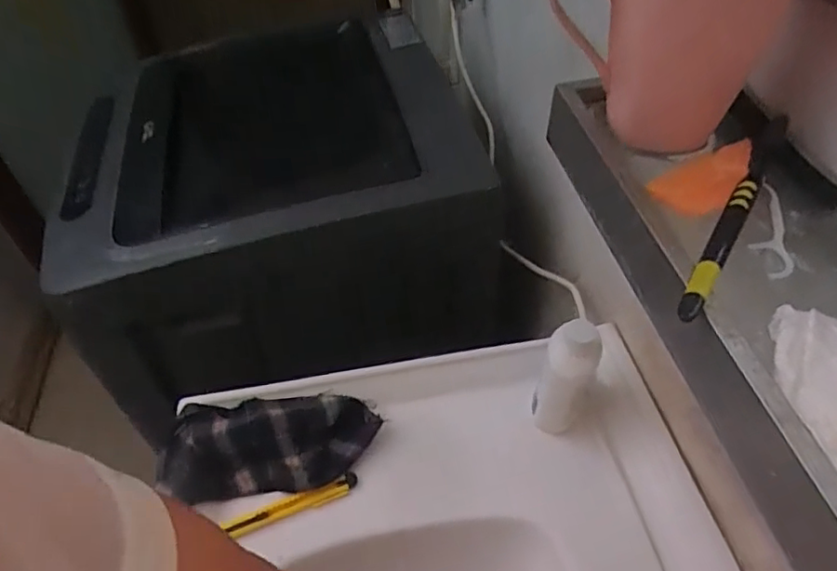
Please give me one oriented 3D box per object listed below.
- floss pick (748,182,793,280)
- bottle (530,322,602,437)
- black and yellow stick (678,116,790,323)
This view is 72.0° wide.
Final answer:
[{"bbox_3d":[0.186,-0.030,0.307,0.020,0.005,0.071,10,49,11],"label":"floss pick"},{"bbox_3d":[0.142,0.098,0.568,0.049,0.145,0.051,14,49,14],"label":"bottle"},{"bbox_3d":[0.169,-0.043,0.304,0.013,0.008,0.182,26,53,23],"label":"black and yellow stick"}]

